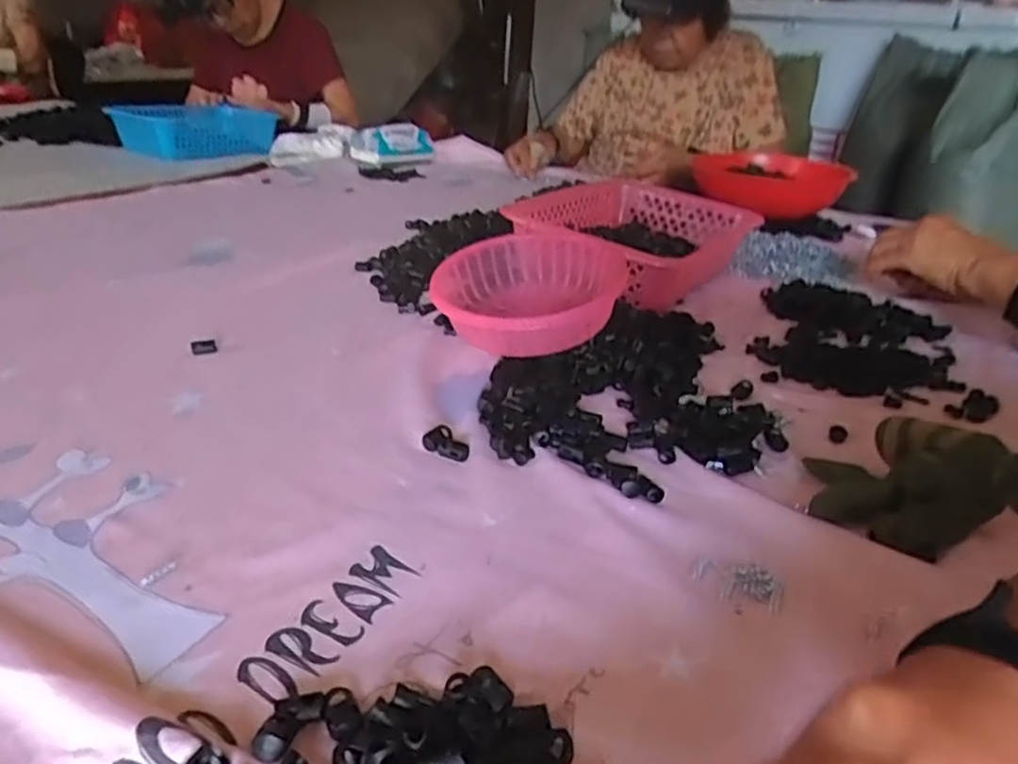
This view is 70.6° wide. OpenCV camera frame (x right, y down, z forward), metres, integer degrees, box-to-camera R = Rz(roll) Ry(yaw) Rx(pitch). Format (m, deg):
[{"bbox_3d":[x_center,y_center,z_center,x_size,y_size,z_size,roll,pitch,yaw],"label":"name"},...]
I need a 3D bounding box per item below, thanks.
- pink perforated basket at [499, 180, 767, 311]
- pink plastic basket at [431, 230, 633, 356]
[{"bbox_3d":[0.148,-0.173,0.859,0.212,0.071,0.321,20,30,26],"label":"pink perforated basket"},{"bbox_3d":[0.017,-0.079,0.641,0.155,0.076,0.168,13,27,12],"label":"pink plastic basket"}]

